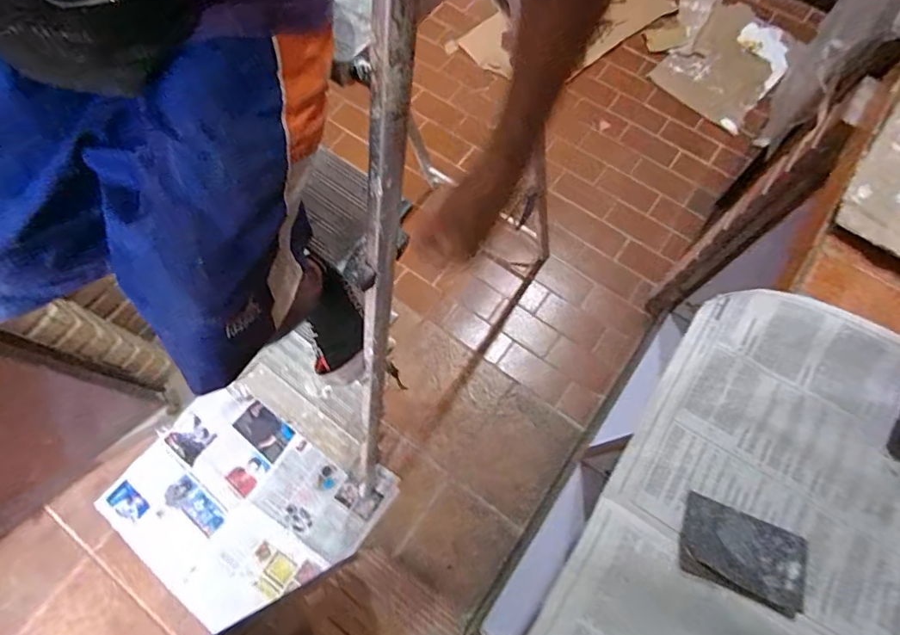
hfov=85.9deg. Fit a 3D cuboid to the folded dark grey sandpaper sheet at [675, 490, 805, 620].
[{"bbox_3d":[0.269,0.218,0.448,0.106,0.012,0.072,23,72,7],"label":"folded dark grey sandpaper sheet"}]

